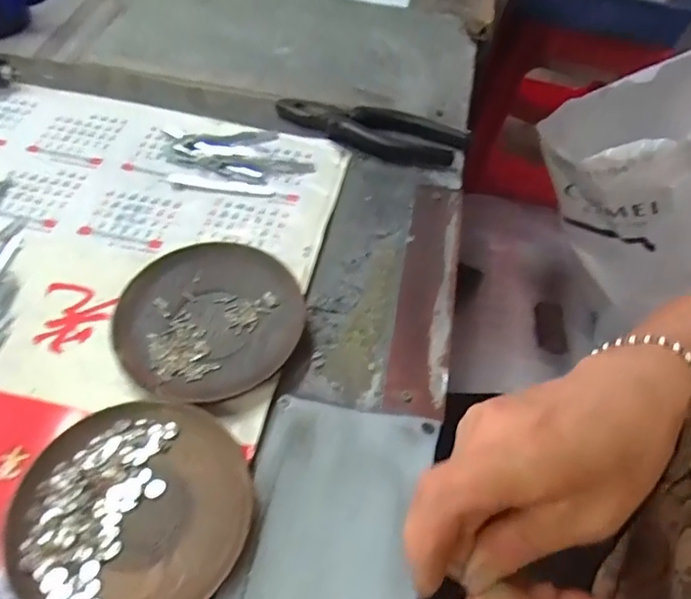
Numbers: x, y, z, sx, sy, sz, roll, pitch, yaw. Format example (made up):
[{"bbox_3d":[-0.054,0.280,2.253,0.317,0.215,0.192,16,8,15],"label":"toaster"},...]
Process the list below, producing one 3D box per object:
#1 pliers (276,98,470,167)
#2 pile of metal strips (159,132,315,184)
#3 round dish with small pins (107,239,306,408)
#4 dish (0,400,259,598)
[{"bbox_3d":[0.021,-0.150,0.484,0.160,0.017,0.056,20,54,10],"label":"pliers"},{"bbox_3d":[-0.084,-0.123,0.460,0.117,0.011,0.062,16,53,8],"label":"pile of metal strips"},{"bbox_3d":[-0.087,0.013,0.360,0.112,0.017,0.113,2,53,-3],"label":"round dish with small pins"},{"bbox_3d":[-0.107,0.108,0.289,0.115,0.015,0.111,2,53,-3],"label":"dish"}]

